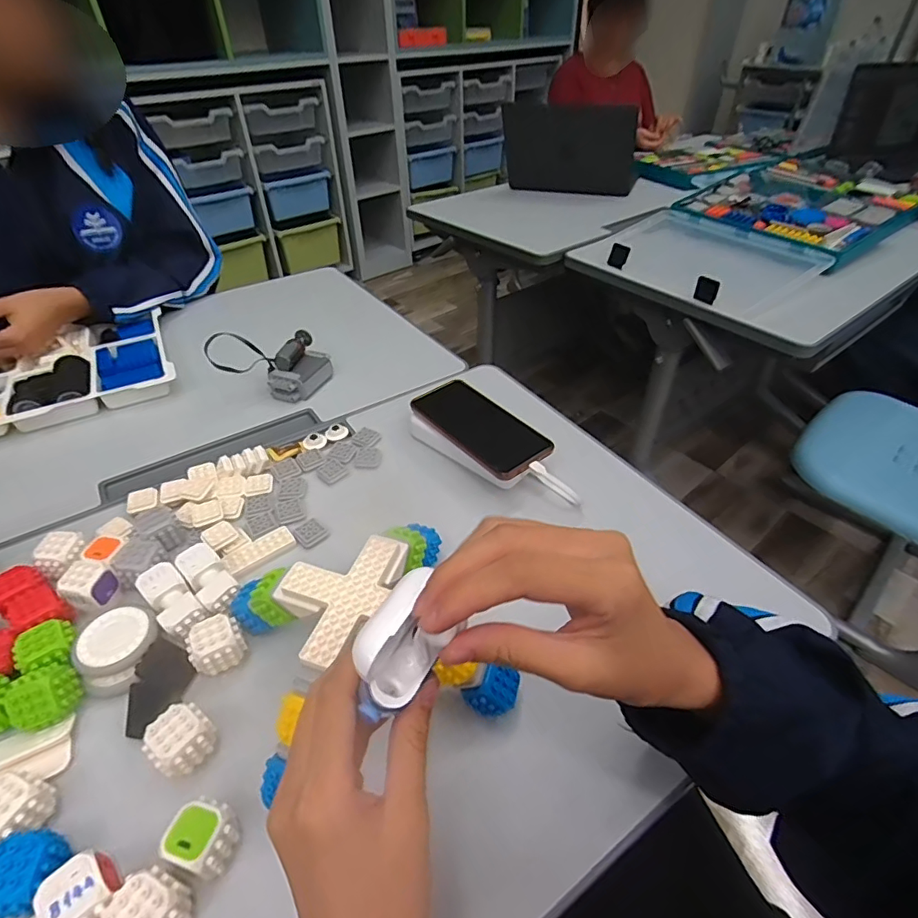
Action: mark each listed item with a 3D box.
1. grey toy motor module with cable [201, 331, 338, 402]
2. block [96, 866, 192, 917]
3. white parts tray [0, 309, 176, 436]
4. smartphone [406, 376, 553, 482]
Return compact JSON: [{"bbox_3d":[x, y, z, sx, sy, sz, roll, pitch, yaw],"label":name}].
[{"bbox_3d":[-0.235,-0.124,0.673,0.099,0.081,0.131,23,47,25],"label":"grey toy motor module with cable"},{"bbox_3d":[-0.169,0.248,0.279,0.038,0.033,0.036,16,45,19],"label":"block"},{"bbox_3d":[-0.570,-0.110,0.686,0.325,0.035,0.241,-22,46,-22],"label":"white parts tray"},{"bbox_3d":[0.021,-0.039,0.563,0.077,0.014,0.160,-29,49,-28],"label":"smartphone"}]

